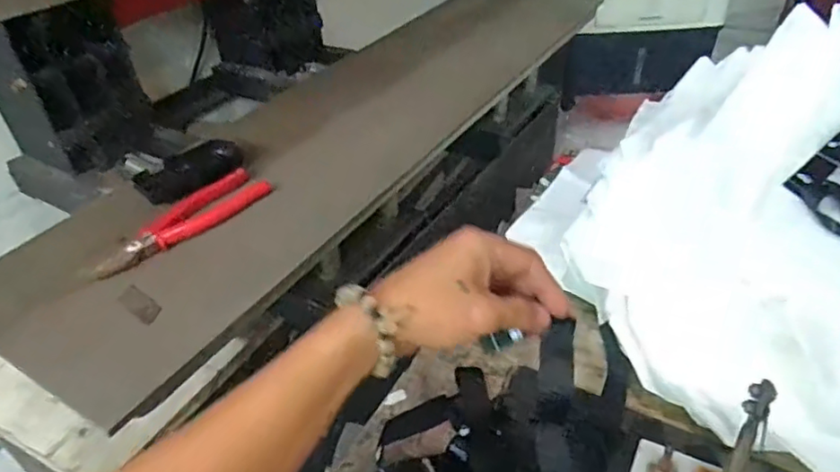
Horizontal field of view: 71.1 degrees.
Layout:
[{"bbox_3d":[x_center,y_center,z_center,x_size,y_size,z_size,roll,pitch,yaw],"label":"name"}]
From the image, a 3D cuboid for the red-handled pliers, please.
[{"bbox_3d":[-0.233,-0.018,0.574,0.175,0.016,0.056,-32,46,-30],"label":"red-handled pliers"}]

